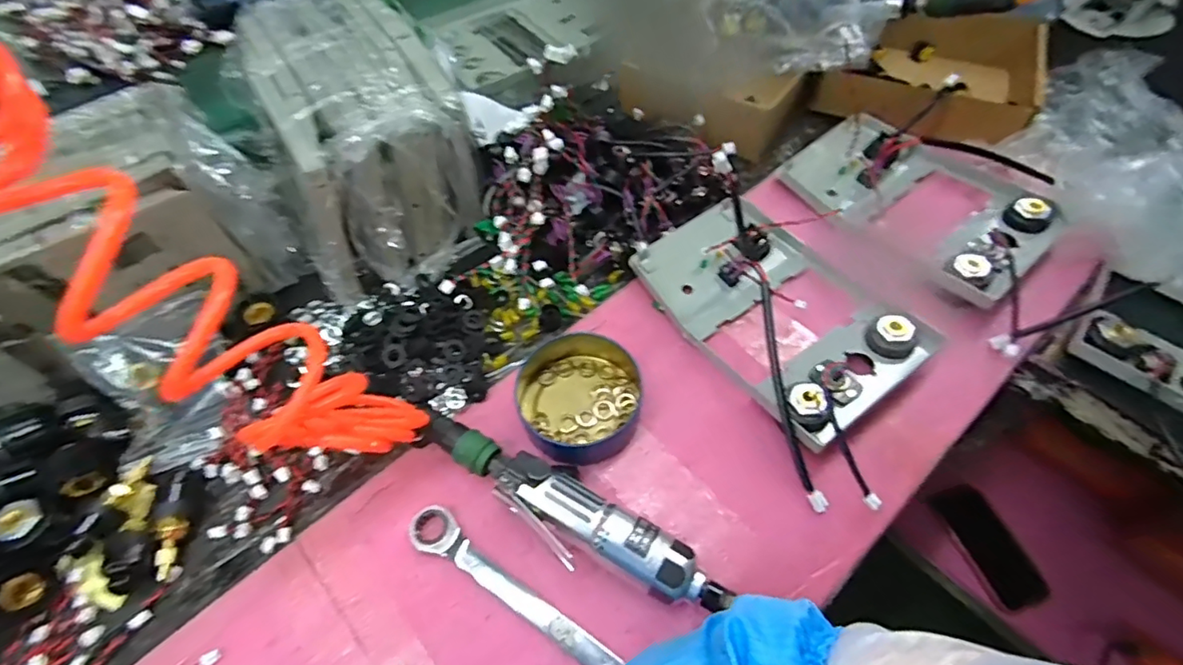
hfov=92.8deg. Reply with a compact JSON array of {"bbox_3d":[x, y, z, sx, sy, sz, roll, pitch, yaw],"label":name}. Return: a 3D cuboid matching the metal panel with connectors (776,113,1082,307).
[{"bbox_3d":[0.320,-0.135,0.564,0.165,0.055,0.243,-35,62,-19],"label":"metal panel with connectors"}]

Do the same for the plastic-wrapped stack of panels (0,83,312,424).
[{"bbox_3d":[-0.418,-0.050,0.439,0.320,0.132,0.161,-27,60,-15],"label":"plastic-wrapped stack of panels"}]

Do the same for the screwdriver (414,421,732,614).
[{"bbox_3d":[-0.021,0.124,0.393,0.236,0.038,0.049,26,61,18],"label":"screwdriver"}]

